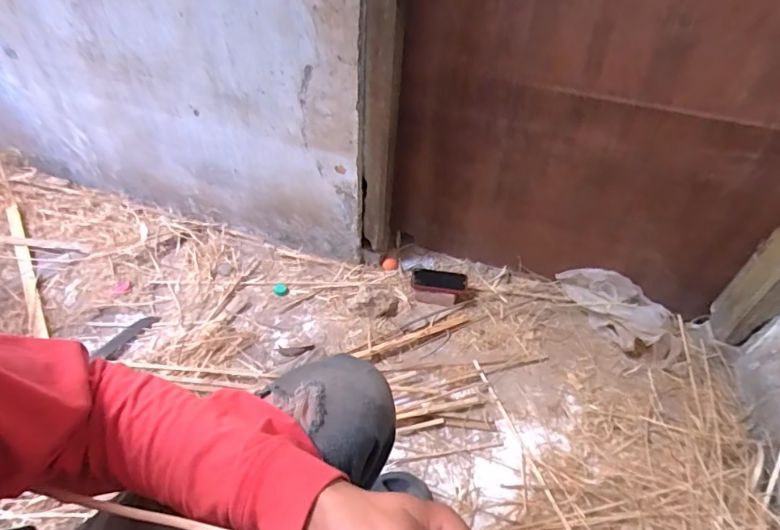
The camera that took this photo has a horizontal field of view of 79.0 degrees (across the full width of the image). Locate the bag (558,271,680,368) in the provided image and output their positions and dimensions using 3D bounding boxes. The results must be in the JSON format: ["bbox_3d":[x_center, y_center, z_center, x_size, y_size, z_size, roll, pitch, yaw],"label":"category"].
[{"bbox_3d":[0.526,0.107,1.098,0.294,0.093,0.151,25,49,20],"label":"bag"}]

